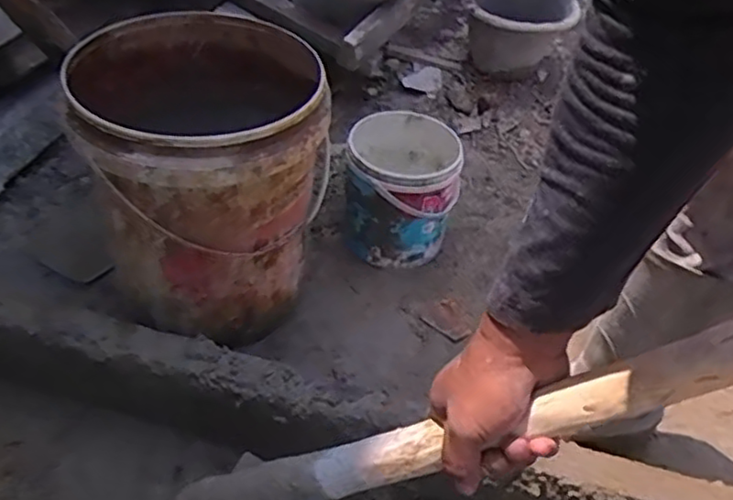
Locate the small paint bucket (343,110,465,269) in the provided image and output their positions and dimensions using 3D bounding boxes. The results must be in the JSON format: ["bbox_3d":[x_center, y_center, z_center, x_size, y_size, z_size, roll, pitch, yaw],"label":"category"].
[{"bbox_3d":[0.054,-0.097,1.092,0.175,0.181,0.201,6,42,3],"label":"small paint bucket"}]

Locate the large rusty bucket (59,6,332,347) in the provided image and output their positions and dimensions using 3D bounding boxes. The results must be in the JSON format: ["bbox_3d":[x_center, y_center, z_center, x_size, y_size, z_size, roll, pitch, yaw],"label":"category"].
[{"bbox_3d":[-0.206,-0.103,0.891,0.299,0.292,0.311,-6,42,-9],"label":"large rusty bucket"}]

